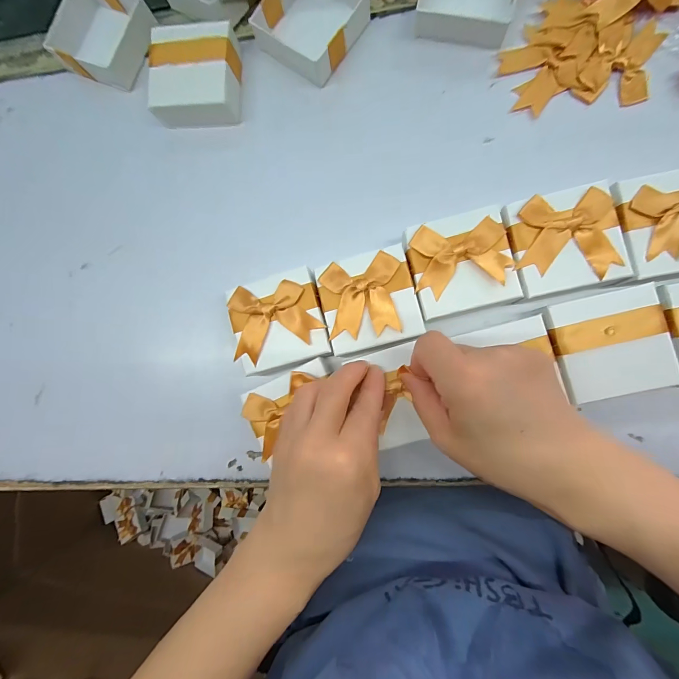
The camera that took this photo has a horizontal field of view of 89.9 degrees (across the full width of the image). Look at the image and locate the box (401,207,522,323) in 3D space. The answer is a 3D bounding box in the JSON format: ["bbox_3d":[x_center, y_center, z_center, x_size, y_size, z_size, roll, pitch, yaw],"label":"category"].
[{"bbox_3d":[0.089,-0.056,0.255,0.074,0.035,0.071,-13,86,7],"label":"box"}]

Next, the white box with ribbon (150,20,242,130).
[{"bbox_3d":[-0.122,-0.222,0.289,0.070,0.023,0.072,1,88,8],"label":"white box with ribbon"}]

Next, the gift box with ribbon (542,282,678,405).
[{"bbox_3d":[0.184,0.003,0.238,0.071,0.027,0.068,-13,86,7],"label":"gift box with ribbon"}]

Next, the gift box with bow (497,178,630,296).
[{"bbox_3d":[0.158,-0.068,0.245,0.071,0.032,0.067,-10,87,7],"label":"gift box with bow"}]

